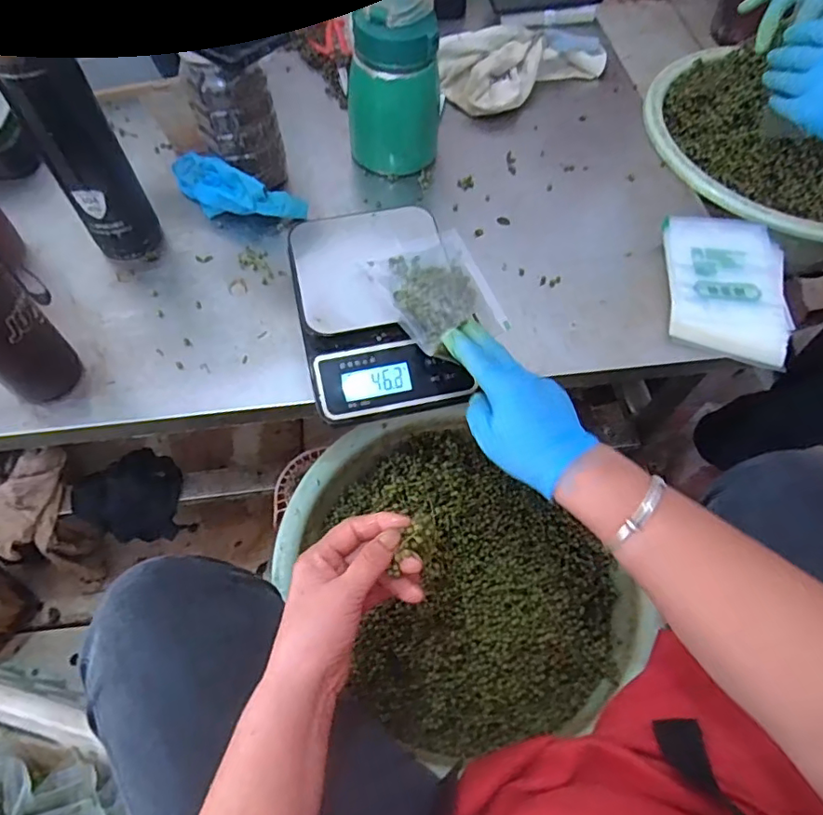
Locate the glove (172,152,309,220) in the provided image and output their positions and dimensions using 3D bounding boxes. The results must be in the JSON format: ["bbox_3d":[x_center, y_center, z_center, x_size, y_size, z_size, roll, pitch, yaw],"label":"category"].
[{"bbox_3d":[-0.205,-0.244,0.611,0.173,0.054,0.050,22,62,10],"label":"glove"}]

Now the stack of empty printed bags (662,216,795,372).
[{"bbox_3d":[0.323,-0.126,0.567,0.114,0.026,0.187,7,61,2],"label":"stack of empty printed bags"}]

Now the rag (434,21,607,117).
[{"bbox_3d":[0.154,-0.469,0.747,0.229,0.053,0.116,-25,65,-15],"label":"rag"}]

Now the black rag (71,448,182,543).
[{"bbox_3d":[-0.366,0.114,0.719,0.122,0.050,0.122,9,92,-11],"label":"black rag"}]

